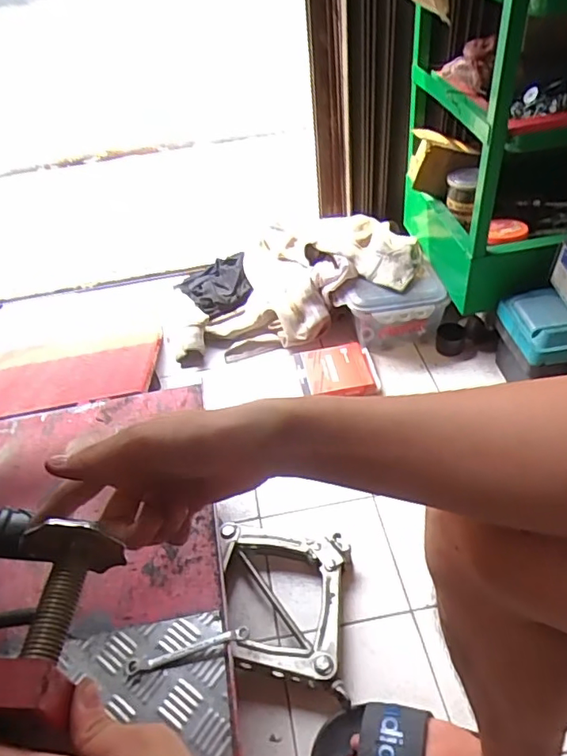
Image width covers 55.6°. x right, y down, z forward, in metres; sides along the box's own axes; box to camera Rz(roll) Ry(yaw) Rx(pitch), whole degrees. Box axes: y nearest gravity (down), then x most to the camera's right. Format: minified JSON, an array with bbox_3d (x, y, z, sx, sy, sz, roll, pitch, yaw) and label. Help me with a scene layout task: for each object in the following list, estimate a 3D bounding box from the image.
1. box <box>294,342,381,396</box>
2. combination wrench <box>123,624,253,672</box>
[{"bbox_3d":[0.115,-0.016,1.146,0.165,0.030,0.135,-11,45,-4],"label":"box"},{"bbox_3d":[-0.109,0.305,0.607,0.141,0.008,0.016,-13,45,-6],"label":"combination wrench"}]

